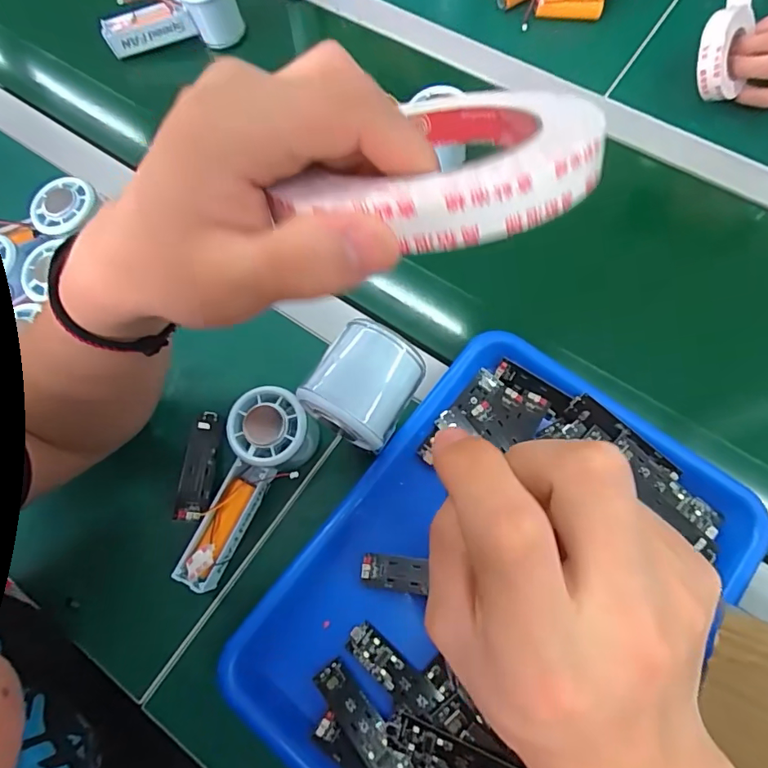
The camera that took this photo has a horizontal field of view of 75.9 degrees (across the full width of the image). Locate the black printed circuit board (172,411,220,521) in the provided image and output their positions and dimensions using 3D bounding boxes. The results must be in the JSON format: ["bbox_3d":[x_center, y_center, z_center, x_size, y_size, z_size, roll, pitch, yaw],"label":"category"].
[{"bbox_3d":[-0.145,0.063,0.385,0.024,0.011,0.089,-2,58,2],"label":"black printed circuit board"}]

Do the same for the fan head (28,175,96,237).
[{"bbox_3d":[-0.277,-0.153,0.424,0.057,0.012,0.047,-41,74,-11],"label":"fan head"}]

